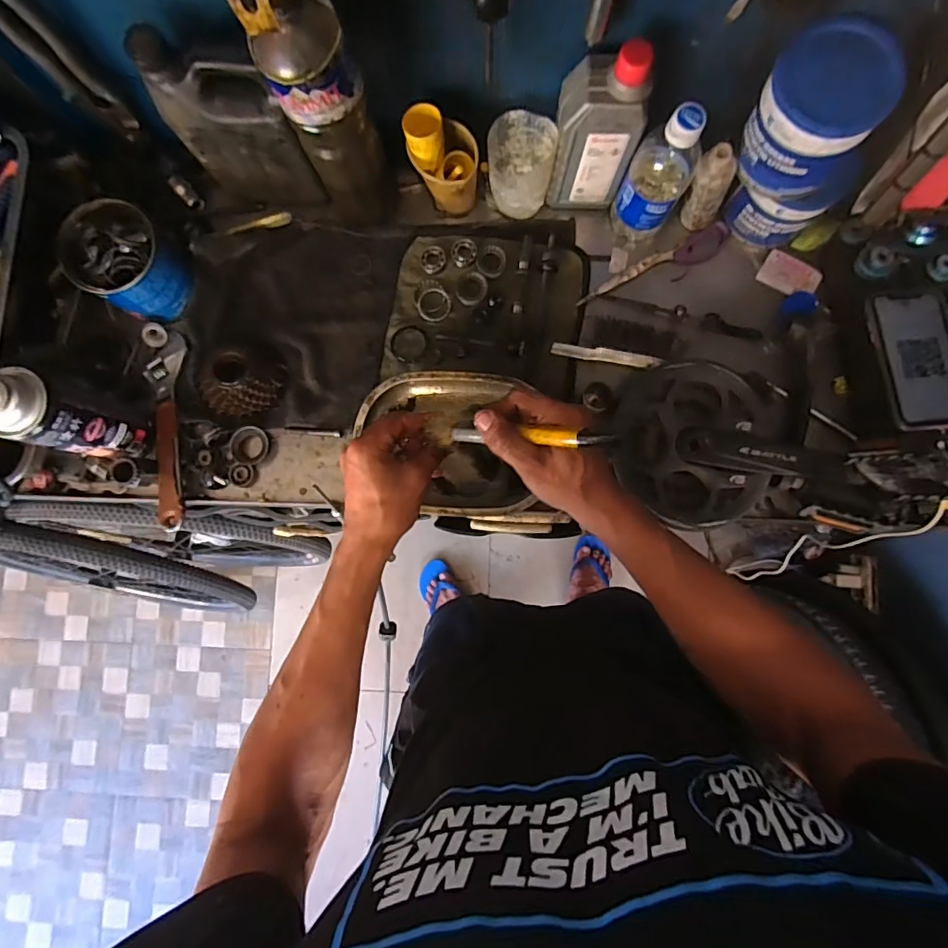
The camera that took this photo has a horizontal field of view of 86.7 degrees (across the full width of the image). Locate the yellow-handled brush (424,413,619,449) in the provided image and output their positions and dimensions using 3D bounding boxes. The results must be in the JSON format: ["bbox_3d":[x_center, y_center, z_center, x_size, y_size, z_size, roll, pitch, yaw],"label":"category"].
[{"bbox_3d":[0.031,-0.036,0.412,0.169,0.013,0.028,4,83,32],"label":"yellow-handled brush"}]

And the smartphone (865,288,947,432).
[{"bbox_3d":[0.462,-0.119,0.517,0.083,0.010,0.154,-4,76,-1],"label":"smartphone"}]

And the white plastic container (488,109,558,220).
[{"bbox_3d":[0.055,-0.341,0.560,0.064,0.087,0.068,0,84,2],"label":"white plastic container"}]

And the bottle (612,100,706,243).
[{"bbox_3d":[0.193,-0.311,0.527,0.065,0.166,0.060,0,84,2],"label":"bottle"}]

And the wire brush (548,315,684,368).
[{"bbox_3d":[0.167,-0.153,0.577,0.140,0.025,0.051,10,84,3],"label":"wire brush"}]

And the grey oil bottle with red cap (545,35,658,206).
[{"bbox_3d":[0.126,-0.351,0.518,0.078,0.173,0.052,7,84,2],"label":"grey oil bottle with red cap"}]

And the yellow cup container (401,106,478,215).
[{"bbox_3d":[-0.033,-0.336,0.553,0.071,0.110,0.059,-7,83,1],"label":"yellow cup container"}]

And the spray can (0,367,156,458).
[{"bbox_3d":[-0.403,-0.057,0.497,0.061,0.177,0.063,0,84,2],"label":"spray can"}]

